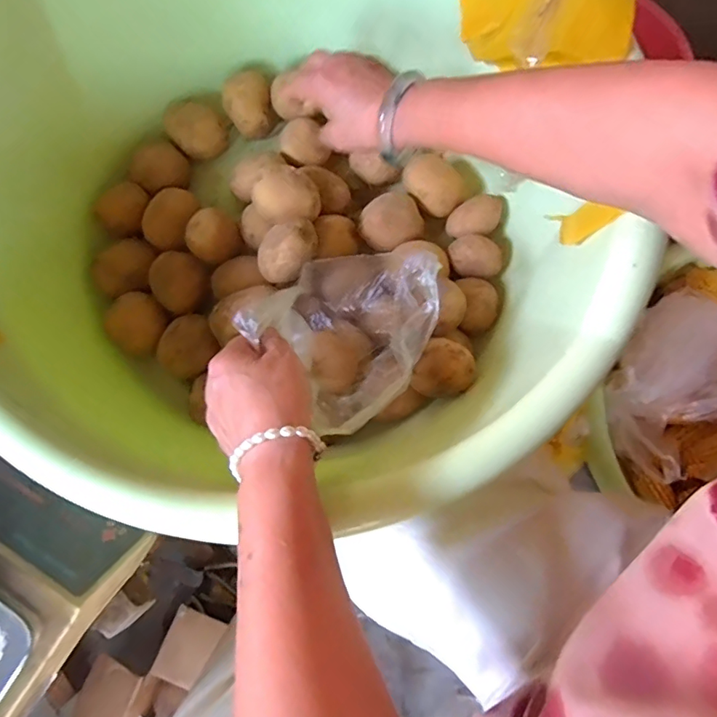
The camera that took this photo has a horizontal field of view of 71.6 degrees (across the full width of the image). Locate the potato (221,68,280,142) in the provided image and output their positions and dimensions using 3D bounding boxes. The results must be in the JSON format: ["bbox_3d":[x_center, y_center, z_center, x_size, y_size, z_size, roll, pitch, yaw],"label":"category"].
[{"bbox_3d":[-0.127,-0.298,0.586,0.055,0.047,0.055,0,76,0],"label":"potato"}]

